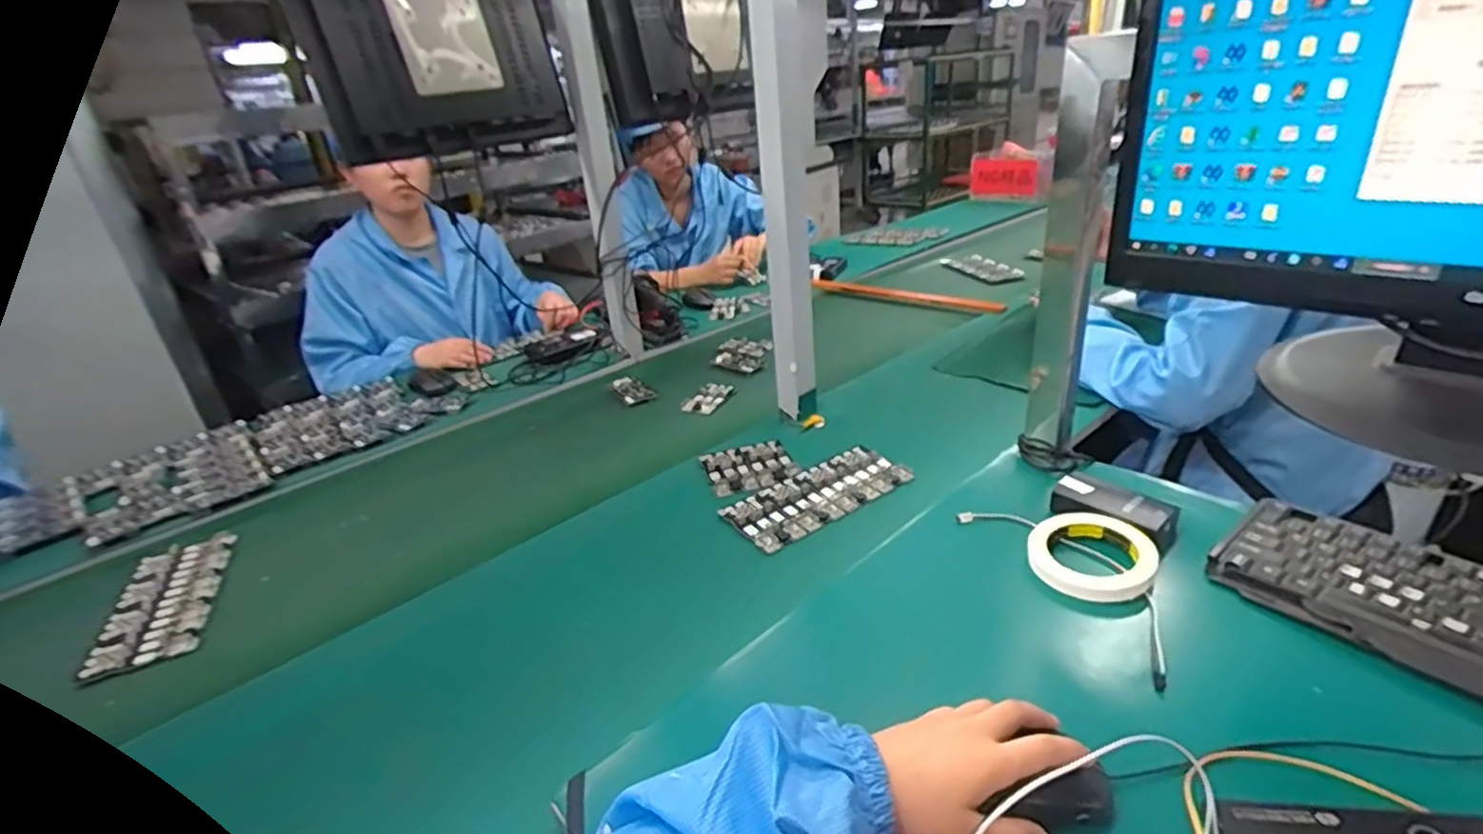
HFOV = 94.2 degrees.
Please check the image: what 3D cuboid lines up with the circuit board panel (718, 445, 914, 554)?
[{"bbox_3d":[0.093,0.091,0.821,0.222,0.012,0.101,-22,31,-29],"label":"circuit board panel"}]

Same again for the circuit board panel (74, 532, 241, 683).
[{"bbox_3d":[-0.640,0.201,0.769,0.099,0.014,0.219,-17,27,-21],"label":"circuit board panel"}]

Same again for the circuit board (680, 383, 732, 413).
[{"bbox_3d":[-0.055,-0.031,1.128,0.053,0.013,0.102,10,31,29],"label":"circuit board"}]

